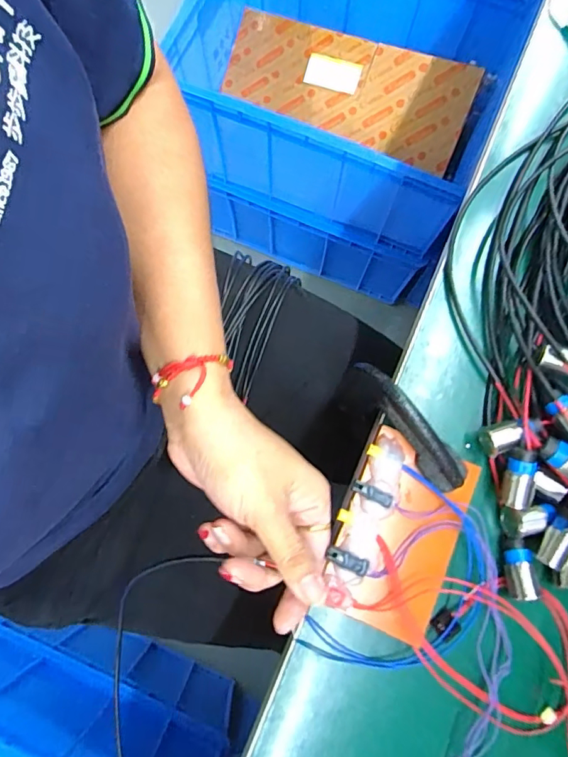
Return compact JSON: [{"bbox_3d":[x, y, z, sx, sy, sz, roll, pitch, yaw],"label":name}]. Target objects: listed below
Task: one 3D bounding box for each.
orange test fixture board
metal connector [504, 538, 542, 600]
[{"bbox_3d":[0.070,0.095,0.296,0.072,0.019,0.114,26,79,4],"label":"orange test fixture board"},{"bbox_3d":[0.145,0.118,0.291,0.015,0.013,0.035,3,60,0],"label":"metal connector"}]

